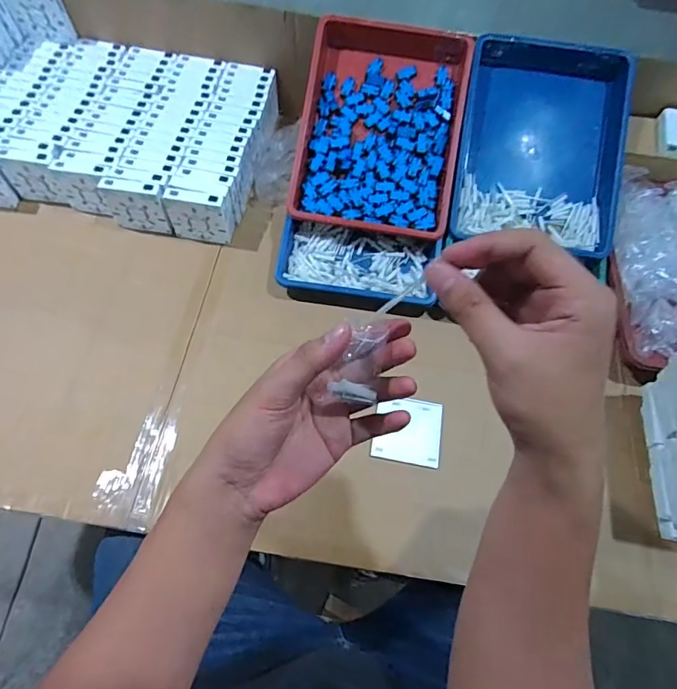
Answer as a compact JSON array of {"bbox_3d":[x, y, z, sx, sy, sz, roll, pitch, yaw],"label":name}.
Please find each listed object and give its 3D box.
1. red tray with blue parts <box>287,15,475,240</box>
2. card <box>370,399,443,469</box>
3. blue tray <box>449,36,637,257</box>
[{"bbox_3d":[0.063,-0.333,0.678,0.233,0.046,0.314,9,85,2],"label":"red tray with blue parts"},{"bbox_3d":[0.092,0.112,0.591,0.085,0.010,0.087,9,66,6],"label":"card"},{"bbox_3d":[0.300,-0.301,0.666,0.235,0.064,0.289,9,82,4],"label":"blue tray"}]

